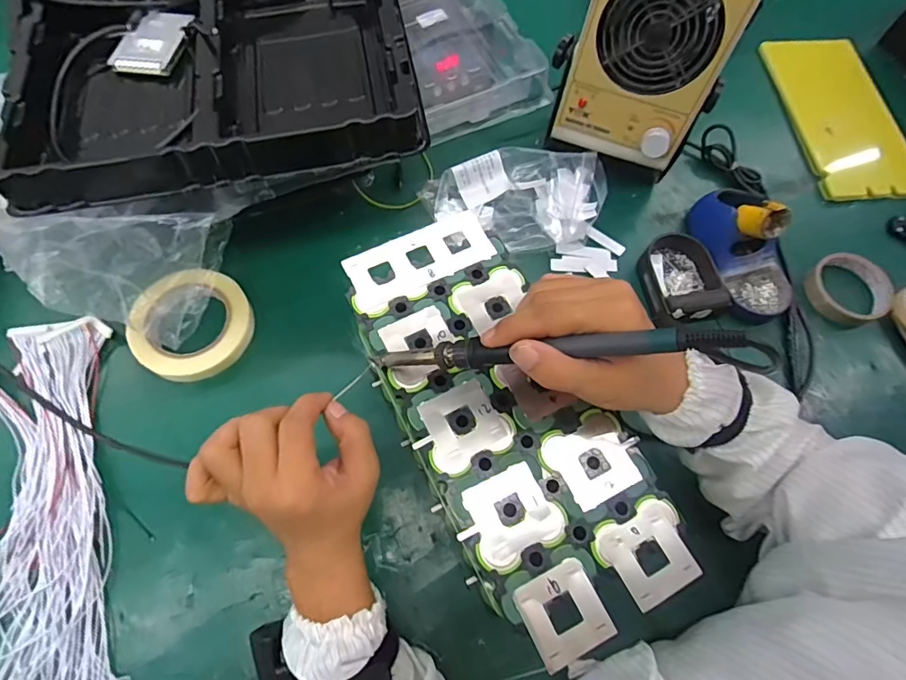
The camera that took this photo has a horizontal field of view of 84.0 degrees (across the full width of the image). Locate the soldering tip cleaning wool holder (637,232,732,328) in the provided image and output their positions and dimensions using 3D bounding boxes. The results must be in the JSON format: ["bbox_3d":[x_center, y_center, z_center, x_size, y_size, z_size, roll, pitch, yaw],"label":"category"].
[{"bbox_3d":[0.261,-0.070,0.571,0.086,0.028,0.111,-6,69,-5],"label":"soldering tip cleaning wool holder"}]

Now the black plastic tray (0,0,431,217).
[{"bbox_3d":[-0.241,-0.362,0.518,0.357,0.056,0.484,-9,69,-6],"label":"black plastic tray"}]

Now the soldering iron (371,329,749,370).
[{"bbox_3d":[0.044,0.007,0.313,0.236,0.015,0.017,-5,65,29],"label":"soldering iron"}]

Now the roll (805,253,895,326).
[{"bbox_3d":[0.457,-0.060,0.580,0.082,0.019,0.086,1,68,-2],"label":"roll"}]

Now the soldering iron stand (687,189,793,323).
[{"bbox_3d":[0.337,-0.106,0.561,0.087,0.082,0.157,-12,69,-7],"label":"soldering iron stand"}]

